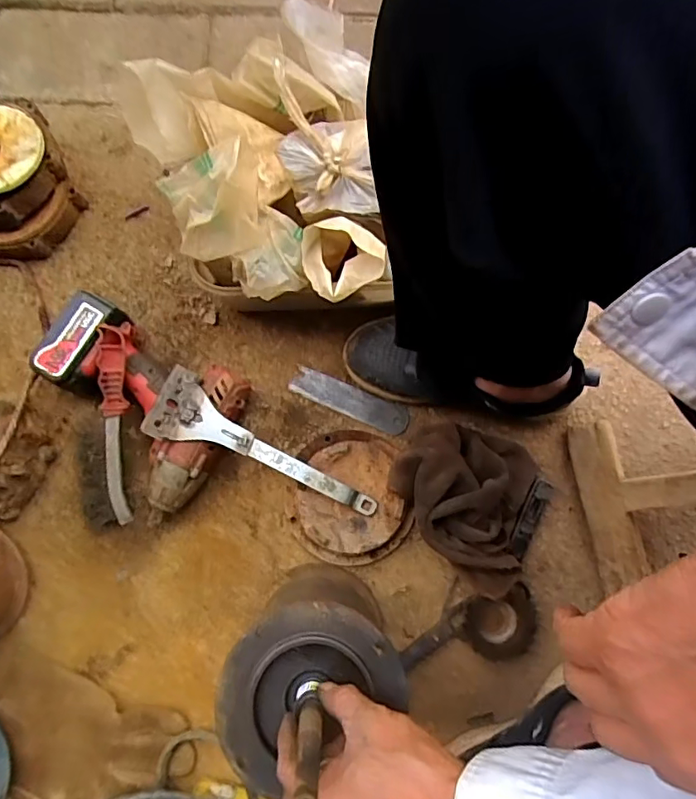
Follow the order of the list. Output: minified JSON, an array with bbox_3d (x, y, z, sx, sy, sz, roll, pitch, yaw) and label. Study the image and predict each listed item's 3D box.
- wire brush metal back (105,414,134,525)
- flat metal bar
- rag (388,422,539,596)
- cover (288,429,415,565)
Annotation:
[{"bbox_3d":[-0.262,0.080,0.601,0.021,0.005,0.126,-8,101,-26],"label":"wire brush metal back"},{"bbox_3d":[0.003,0.001,0.662,0.149,0.008,0.036,24,84,2],"label":"flat metal bar"},{"bbox_3d":[0.144,0.106,0.612,0.175,0.079,0.155,41,82,6],"label":"rag"},{"bbox_3d":[0.003,0.114,0.624,0.148,0.039,0.157,-12,80,-3],"label":"cover"}]

